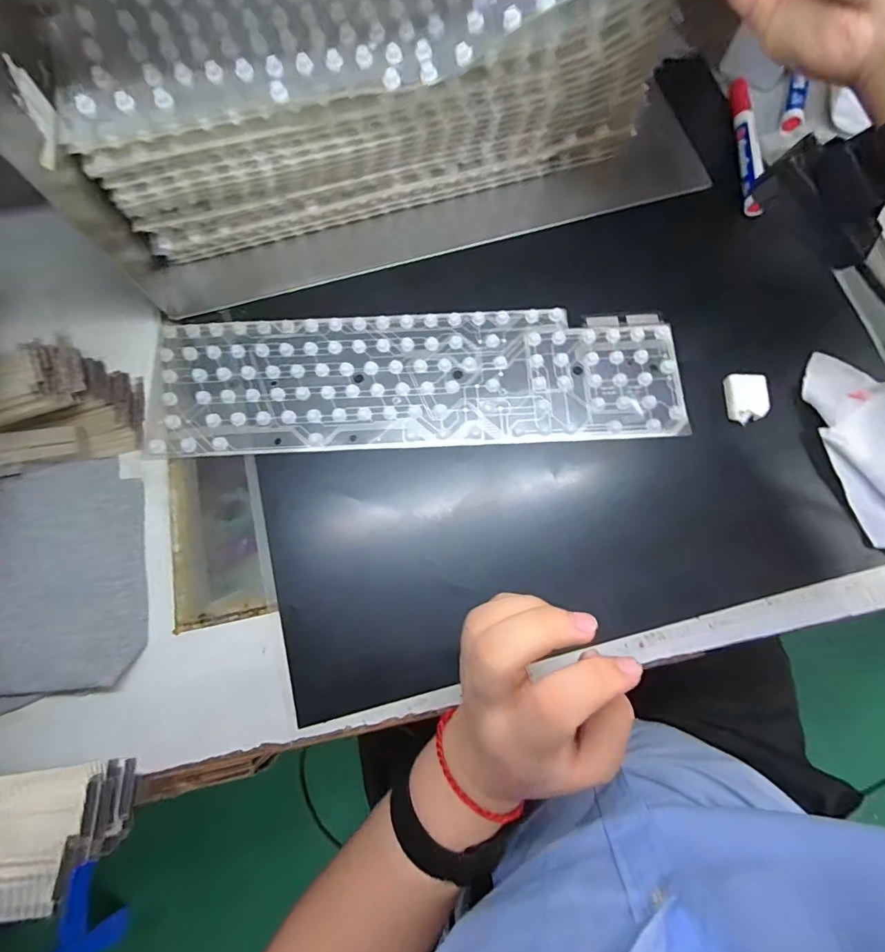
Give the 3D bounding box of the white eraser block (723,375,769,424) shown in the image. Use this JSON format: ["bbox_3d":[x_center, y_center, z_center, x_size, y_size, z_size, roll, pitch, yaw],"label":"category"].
[{"bbox_3d":[0.224,-0.057,0.334,0.026,0.014,0.034,-2,75,0],"label":"white eraser block"}]

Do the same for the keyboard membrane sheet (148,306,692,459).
[{"bbox_3d":[-0.022,-0.077,0.351,0.397,0.004,0.113,-2,75,0],"label":"keyboard membrane sheet"}]

